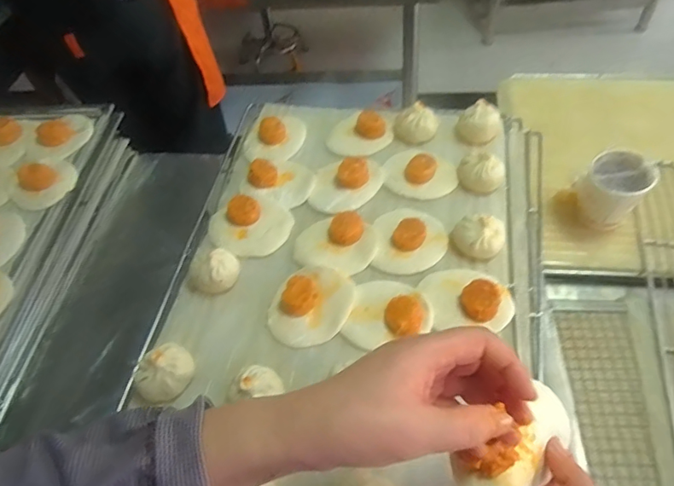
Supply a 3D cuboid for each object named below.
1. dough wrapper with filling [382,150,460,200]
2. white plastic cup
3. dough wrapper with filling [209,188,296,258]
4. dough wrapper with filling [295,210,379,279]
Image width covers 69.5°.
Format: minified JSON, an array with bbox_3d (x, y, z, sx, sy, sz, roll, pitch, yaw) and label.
[{"bbox_3d":[0.106,-0.093,0.635,0.095,0.026,0.076,34,63,26],"label":"dough wrapper with filling"},{"bbox_3d":[0.345,-0.063,0.615,0.071,0.087,0.067,-2,53,3],"label":"white plastic cup"},{"bbox_3d":[-0.108,-0.028,0.606,0.096,0.030,0.090,-2,53,3],"label":"dough wrapper with filling"},{"bbox_3d":[0.000,-0.004,0.579,0.097,0.028,0.078,16,57,16],"label":"dough wrapper with filling"}]

